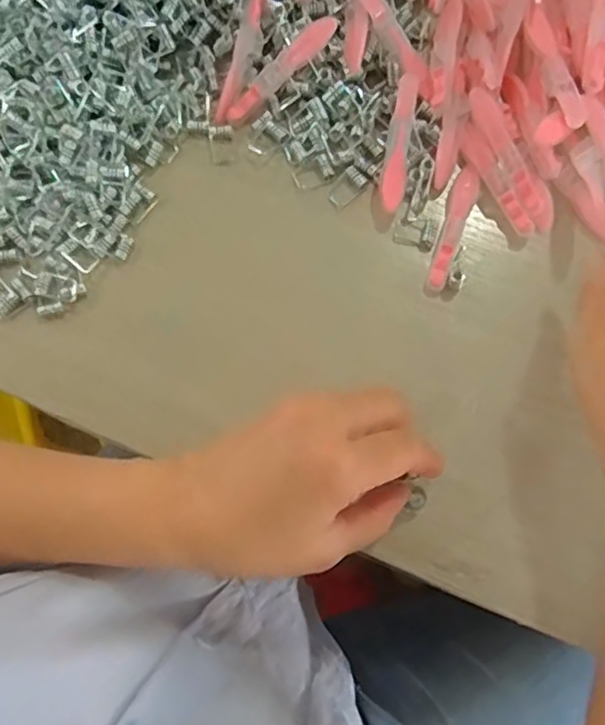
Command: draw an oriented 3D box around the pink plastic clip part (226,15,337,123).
[{"bbox_3d":[-0.013,-0.167,0.357,0.078,0.011,0.011,-37,80,16],"label":"pink plastic clip part"}]

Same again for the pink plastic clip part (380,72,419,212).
[{"bbox_3d":[0.055,-0.124,0.352,0.013,0.015,0.074,9,80,3],"label":"pink plastic clip part"}]

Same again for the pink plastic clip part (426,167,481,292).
[{"bbox_3d":[0.084,-0.075,0.351,0.014,0.007,0.074,22,80,5],"label":"pink plastic clip part"}]

